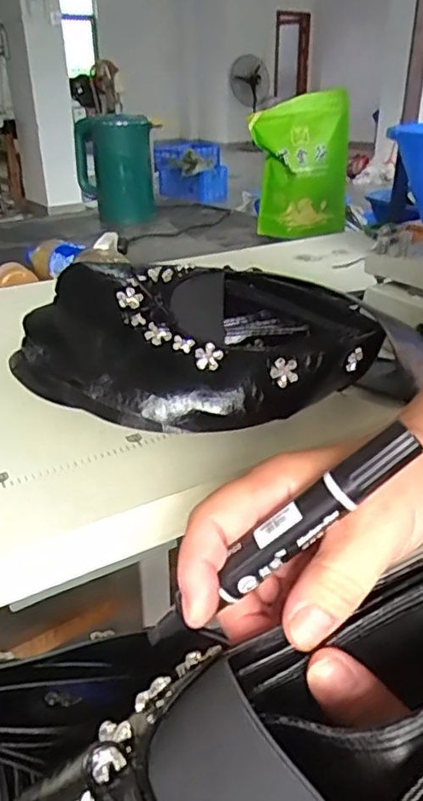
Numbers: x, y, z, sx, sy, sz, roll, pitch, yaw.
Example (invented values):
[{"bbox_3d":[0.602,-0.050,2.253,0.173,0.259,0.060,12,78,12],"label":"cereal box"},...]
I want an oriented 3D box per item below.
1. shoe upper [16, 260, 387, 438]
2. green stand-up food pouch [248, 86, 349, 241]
[{"bbox_3d":[-0.018,-0.046,0.483,0.292,0.098,0.127,6,28,12],"label":"shoe upper"},{"bbox_3d":[0.181,-0.471,1.237,0.203,0.291,0.057,-1,28,-1],"label":"green stand-up food pouch"}]

